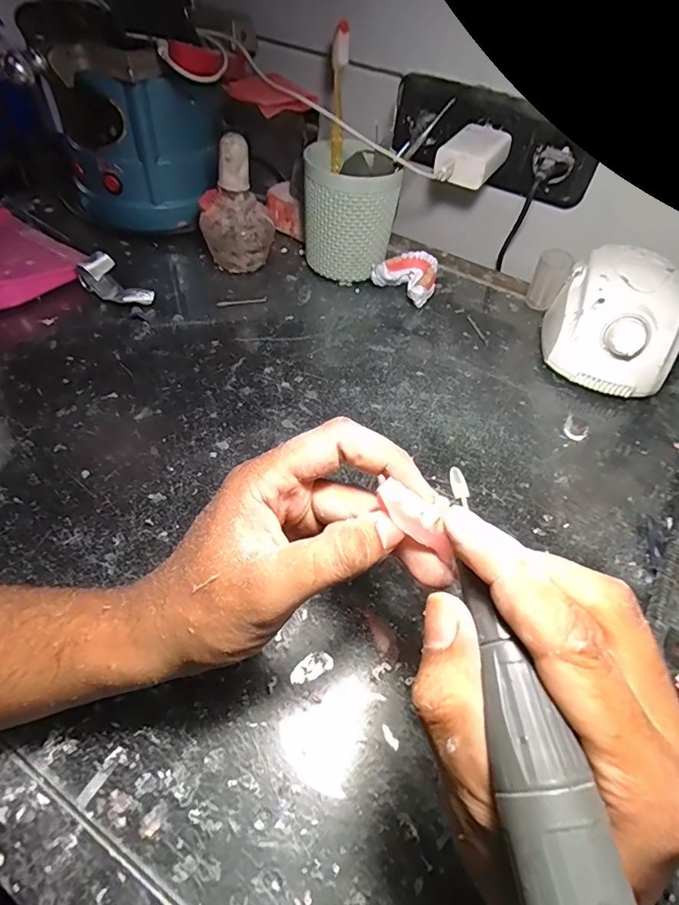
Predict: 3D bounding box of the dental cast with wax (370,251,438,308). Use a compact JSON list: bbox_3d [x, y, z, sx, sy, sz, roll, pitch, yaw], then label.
[{"bbox_3d":[0.074,-0.183,0.502,0.060,0.034,0.052,34,55,20],"label":"dental cast with wax"}]

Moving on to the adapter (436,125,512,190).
[{"bbox_3d":[0.133,-0.297,0.476,0.056,0.034,0.089,26,53,15],"label":"adapter"}]

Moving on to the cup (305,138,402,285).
[{"bbox_3d":[0.009,-0.242,0.491,0.091,0.112,0.083,6,50,-1],"label":"cup"}]

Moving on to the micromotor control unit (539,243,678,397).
[{"bbox_3d":[0.252,-0.123,0.441,0.102,0.082,0.132,17,51,7],"label":"micromotor control unit"}]

